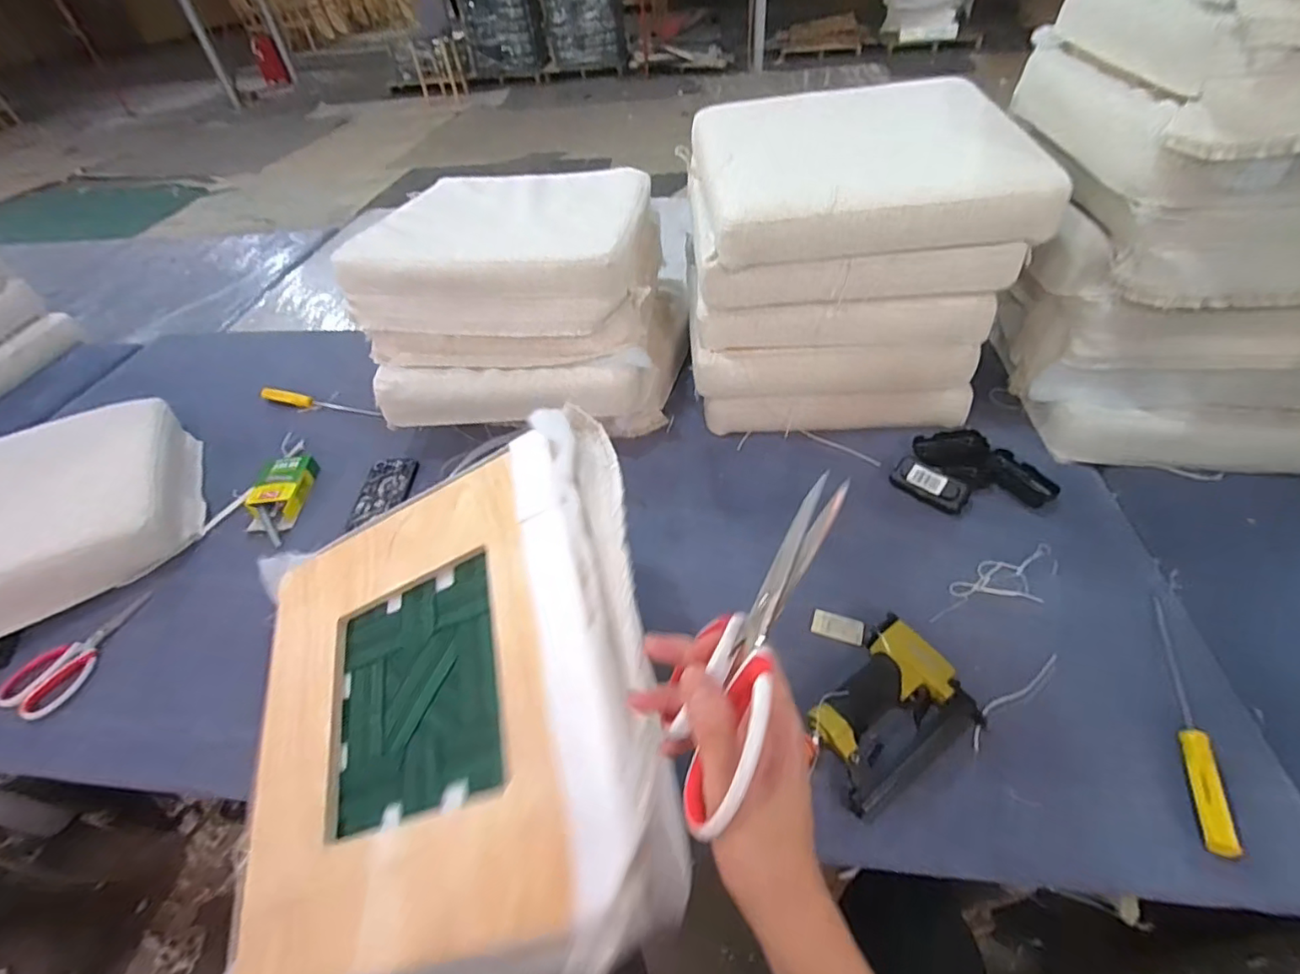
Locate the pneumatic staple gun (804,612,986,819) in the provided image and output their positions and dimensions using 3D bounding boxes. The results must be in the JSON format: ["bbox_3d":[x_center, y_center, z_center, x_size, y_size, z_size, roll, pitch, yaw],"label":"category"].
[{"bbox_3d":[0.257,0.254,0.634,0.197,0.049,0.138,-31,50,-22],"label":"pneumatic staple gun"}]

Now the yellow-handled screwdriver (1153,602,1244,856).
[{"bbox_3d":[0.589,0.234,0.618,0.027,0.026,0.303,15,49,20],"label":"yellow-handled screwdriver"}]

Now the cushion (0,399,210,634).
[{"bbox_3d":[-1.006,0.063,0.895,0.496,0.141,0.420,-30,50,-21],"label":"cushion"}]

